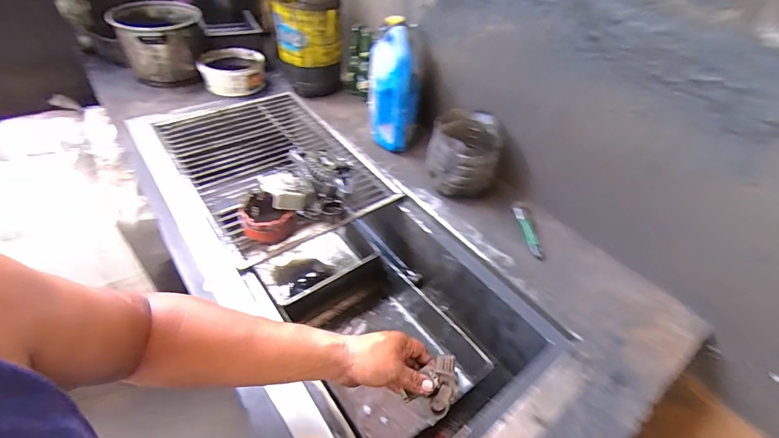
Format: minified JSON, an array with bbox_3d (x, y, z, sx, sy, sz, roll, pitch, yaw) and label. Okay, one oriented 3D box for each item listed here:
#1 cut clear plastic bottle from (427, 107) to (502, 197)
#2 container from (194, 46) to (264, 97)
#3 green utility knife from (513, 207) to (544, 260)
[{"bbox_3d":[0.178,-0.155,0.906,0.162,0.158,0.165,15,44,9],"label":"cut clear plastic bottle"},{"bbox_3d":[-0.508,-0.481,1.210,0.191,0.092,0.191,3,44,-3],"label":"container"},{"bbox_3d":[0.316,0.028,0.833,0.032,0.020,0.139,-1,44,-8],"label":"green utility knife"}]

